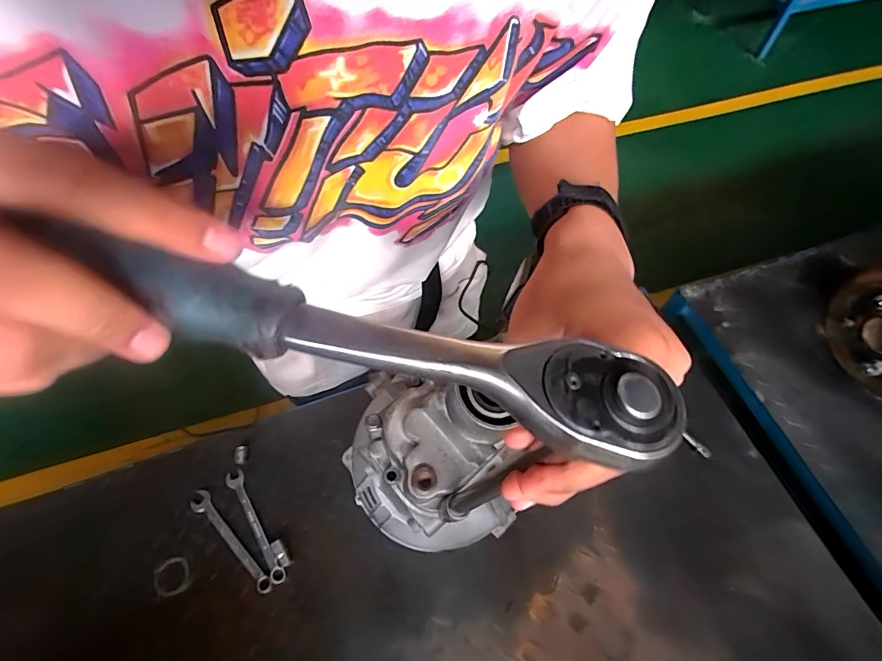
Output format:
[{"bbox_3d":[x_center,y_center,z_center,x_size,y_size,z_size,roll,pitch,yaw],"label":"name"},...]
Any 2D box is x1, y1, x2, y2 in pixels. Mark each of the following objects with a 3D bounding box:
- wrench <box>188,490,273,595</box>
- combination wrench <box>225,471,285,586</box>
[{"bbox_3d":[-0.328,0.326,0.684,0.196,0.014,0.029,40,68,22],"label":"wrench"},{"bbox_3d":[-0.290,0.302,0.690,0.026,0.008,0.186,-32,63,-16],"label":"combination wrench"}]

